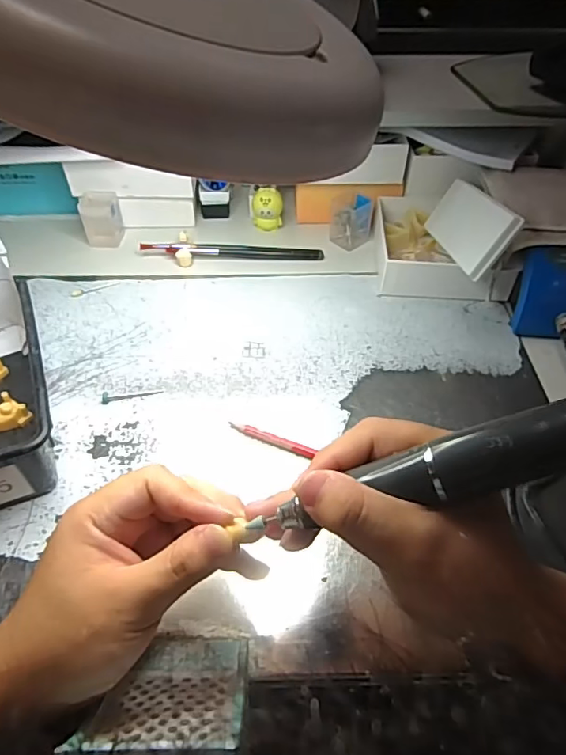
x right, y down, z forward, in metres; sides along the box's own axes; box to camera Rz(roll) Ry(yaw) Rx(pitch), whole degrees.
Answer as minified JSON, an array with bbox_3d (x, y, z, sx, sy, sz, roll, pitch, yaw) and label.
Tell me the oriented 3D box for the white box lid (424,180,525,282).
[{"bbox_3d":[0.172,-0.143,0.491,0.011,0.059,0.144,24,29,-16],"label":"white box lid"}]

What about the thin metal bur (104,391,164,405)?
[{"bbox_3d":[-0.124,0.014,0.432,0.049,0.004,0.010,-8,51,-8],"label":"thin metal bur"}]

